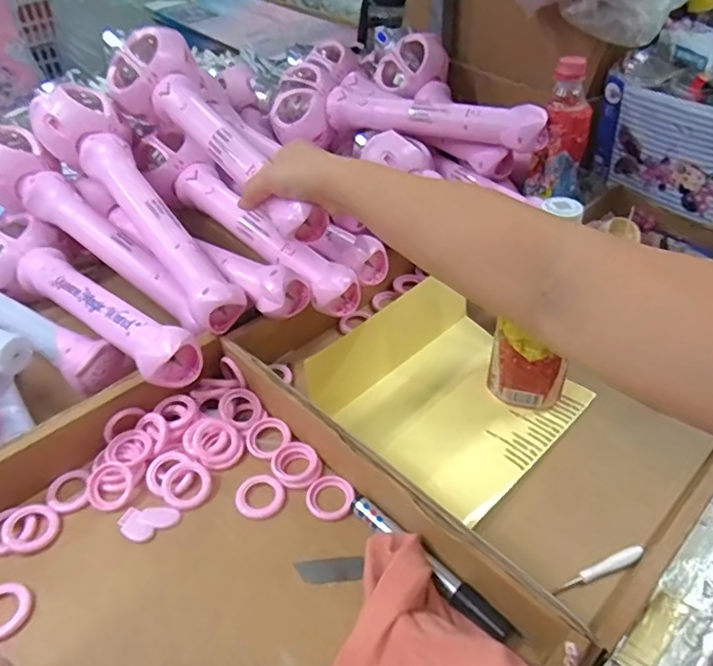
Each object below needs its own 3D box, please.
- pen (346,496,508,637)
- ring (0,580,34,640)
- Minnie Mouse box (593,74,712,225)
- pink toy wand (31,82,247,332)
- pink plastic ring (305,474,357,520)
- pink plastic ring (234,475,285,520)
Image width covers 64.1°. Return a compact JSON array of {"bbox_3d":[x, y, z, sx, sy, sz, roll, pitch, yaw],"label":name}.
[{"bbox_3d":[0.046,0.159,0.397,0.137,0.013,0.018,33,52,31],"label":"pen"},{"bbox_3d":[-0.238,0.186,0.383,0.039,0.006,0.036,0,42,0],"label":"ring"},{"bbox_3d":[0.357,-0.212,0.657,0.020,0.127,0.173,-30,50,-29],"label":"Minnie Mouse box"},{"bbox_3d":[-0.220,-0.133,0.566,0.073,0.055,0.341,-32,69,-26],"label":"pink toy wand"},{"bbox_3d":[-0.020,0.128,0.443,0.037,0.005,0.037,0,42,0],"label":"pink plastic ring"},{"bbox_3d":[-0.075,0.127,0.442,0.036,0.004,0.036,0,42,0],"label":"pink plastic ring"}]

